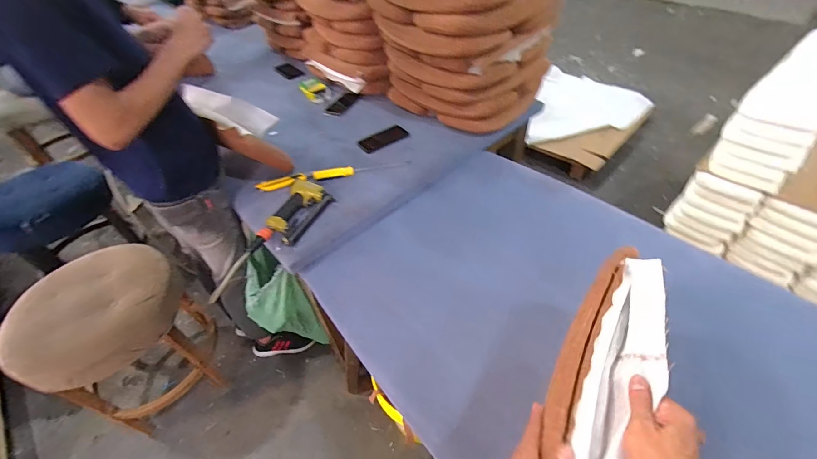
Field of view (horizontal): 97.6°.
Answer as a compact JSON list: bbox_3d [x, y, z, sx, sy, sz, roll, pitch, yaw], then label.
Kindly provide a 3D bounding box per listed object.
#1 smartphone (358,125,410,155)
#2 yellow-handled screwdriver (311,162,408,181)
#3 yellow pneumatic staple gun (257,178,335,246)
[{"bbox_3d":[-0.085,-0.303,1.191,0.179,0.007,0.076,-32,59,-29],"label":"smartphone"},{"bbox_3d":[-0.139,-0.188,1.067,0.282,0.030,0.036,-15,47,-9],"label":"yellow-handled screwdriver"},{"bbox_3d":[-0.283,-0.047,0.924,0.120,0.042,0.196,12,49,16],"label":"yellow pneumatic staple gun"}]

